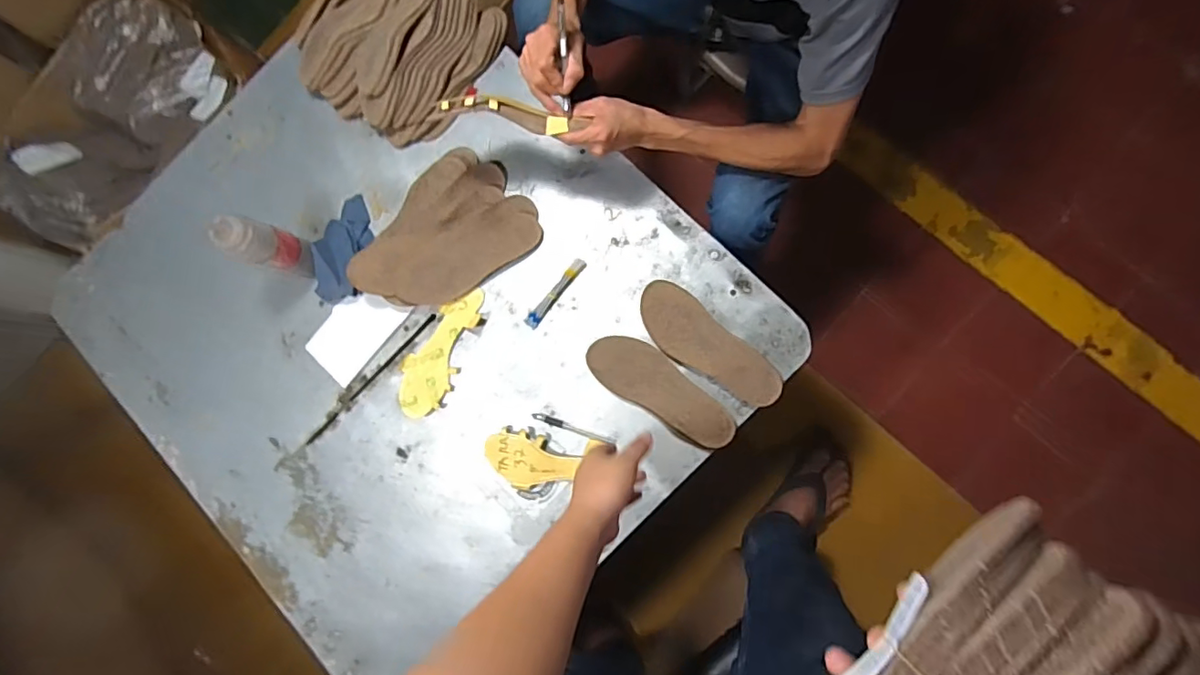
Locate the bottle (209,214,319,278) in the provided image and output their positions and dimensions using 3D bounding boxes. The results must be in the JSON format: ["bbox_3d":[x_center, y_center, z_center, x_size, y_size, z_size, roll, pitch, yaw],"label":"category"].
[{"bbox_3d":[-0.492,-0.134,0.834,0.049,0.192,0.060,17,87,9],"label":"bottle"}]

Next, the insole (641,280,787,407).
[{"bbox_3d":[0.159,0.014,0.826,0.244,0.015,0.084,42,100,10],"label":"insole"}]

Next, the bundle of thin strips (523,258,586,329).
[{"bbox_3d":[-0.071,-0.070,0.876,0.020,0.011,0.133,39,91,9],"label":"bundle of thin strips"}]

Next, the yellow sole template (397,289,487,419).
[{"bbox_3d":[-0.264,0.018,0.888,0.088,0.018,0.223,23,88,9],"label":"yellow sole template"}]

